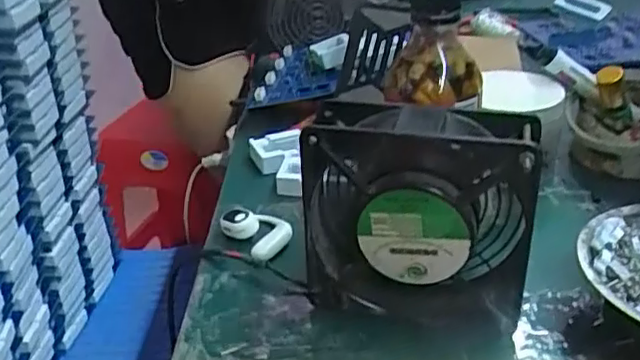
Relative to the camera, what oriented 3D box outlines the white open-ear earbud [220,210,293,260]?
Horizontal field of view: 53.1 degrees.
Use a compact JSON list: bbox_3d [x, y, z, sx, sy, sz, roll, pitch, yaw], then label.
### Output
[{"bbox_3d":[-0.043,0.034,0.448,0.048,0.021,0.040,23,38,38],"label":"white open-ear earbud"}]

